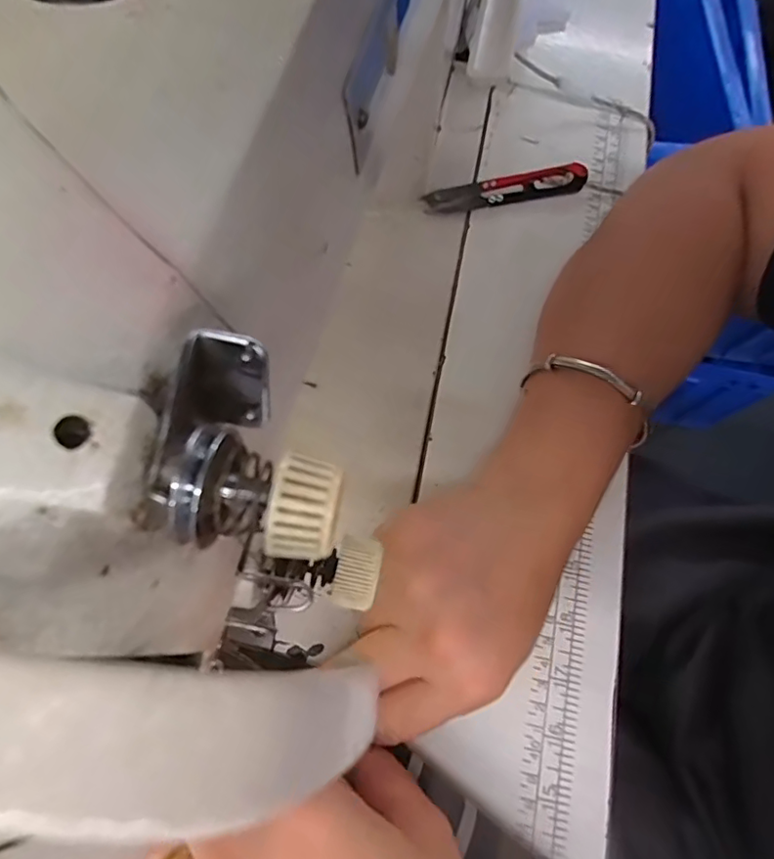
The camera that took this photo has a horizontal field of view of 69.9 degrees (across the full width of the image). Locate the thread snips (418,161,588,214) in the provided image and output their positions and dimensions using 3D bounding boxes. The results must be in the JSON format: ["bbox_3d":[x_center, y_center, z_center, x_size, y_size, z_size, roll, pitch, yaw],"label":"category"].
[{"bbox_3d":[0.076,-0.154,0.358,0.108,0.008,0.021,-11,72,-8],"label":"thread snips"}]

